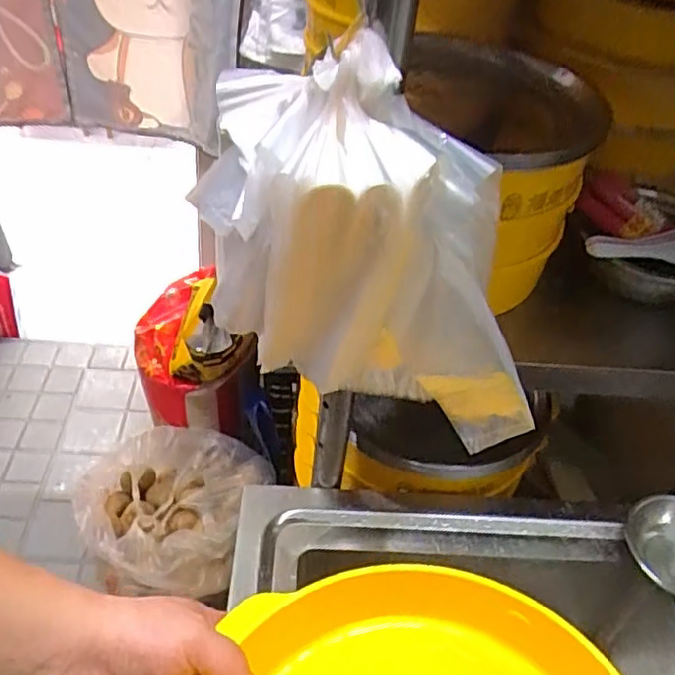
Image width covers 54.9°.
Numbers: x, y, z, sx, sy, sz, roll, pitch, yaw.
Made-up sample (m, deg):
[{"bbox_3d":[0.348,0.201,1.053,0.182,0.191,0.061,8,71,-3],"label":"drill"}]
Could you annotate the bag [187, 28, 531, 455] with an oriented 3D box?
[{"bbox_3d":[0.026,-0.057,0.477,0.257,0.242,0.093,12,42,5],"label":"bag"}]

